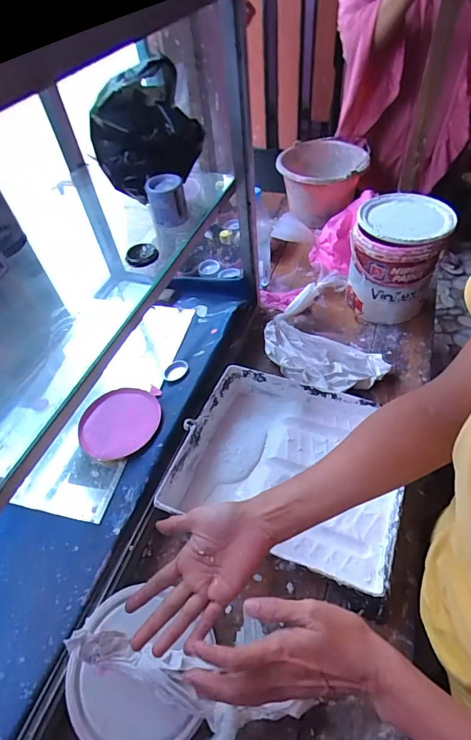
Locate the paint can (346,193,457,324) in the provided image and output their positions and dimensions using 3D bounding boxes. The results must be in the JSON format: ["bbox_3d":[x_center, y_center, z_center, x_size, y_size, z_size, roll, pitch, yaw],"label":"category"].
[{"bbox_3d":[0.335,-0.230,0.831,0.169,0.207,0.184,26,58,24],"label":"paint can"}]

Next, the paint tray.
[{"bbox_3d":[0.085,0.153,0.642,0.338,0.068,0.279,15,54,18],"label":"paint tray"}]

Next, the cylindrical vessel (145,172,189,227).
[{"bbox_3d":[-0.103,-0.256,0.601,0.054,0.069,0.043,-14,51,-6],"label":"cylindrical vessel"}]

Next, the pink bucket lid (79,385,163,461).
[{"bbox_3d":[-0.212,0.097,0.717,0.138,0.026,0.143,-3,51,4],"label":"pink bucket lid"}]

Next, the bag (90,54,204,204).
[{"bbox_3d":[-0.130,-0.363,0.585,0.151,0.148,0.105,-27,53,-15],"label":"bag"}]

